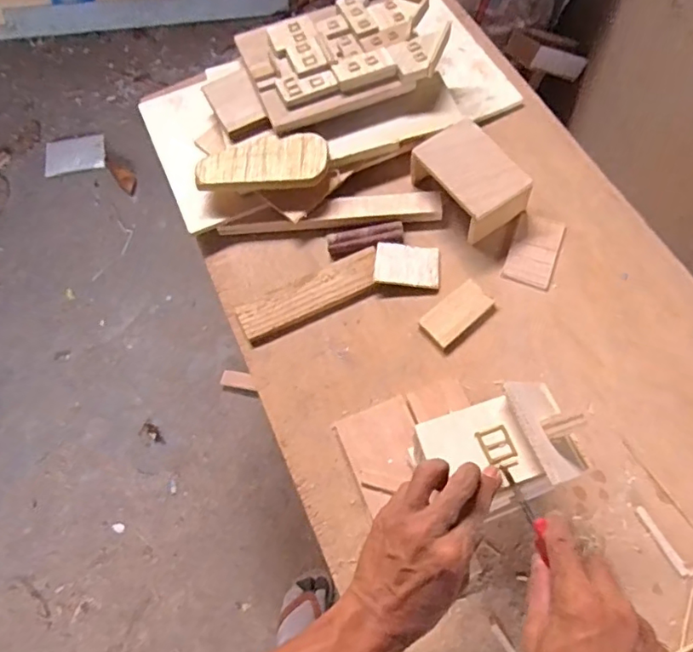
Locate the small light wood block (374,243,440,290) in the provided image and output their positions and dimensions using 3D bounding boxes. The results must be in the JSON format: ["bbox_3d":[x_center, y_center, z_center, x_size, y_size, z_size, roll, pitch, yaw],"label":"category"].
[{"bbox_3d":[0.076,-0.077,0.700,0.079,0.005,0.060,5,65,7],"label":"small light wood block"}]

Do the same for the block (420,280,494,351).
[{"bbox_3d":[0.131,-0.015,0.665,0.086,0.010,0.045,-39,68,-14],"label":"block"}]

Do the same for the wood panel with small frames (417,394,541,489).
[{"bbox_3d":[0.107,0.100,0.462,0.081,0.012,0.070,-18,64,-4],"label":"wood panel with small frames"}]

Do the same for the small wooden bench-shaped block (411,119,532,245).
[{"bbox_3d":[0.157,-0.188,0.714,0.092,0.056,0.135,-34,67,-9],"label":"small wooden bench-shaped block"}]

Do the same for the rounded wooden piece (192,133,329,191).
[{"bbox_3d":[-0.108,-0.214,0.726,0.165,0.023,0.072,-4,64,2],"label":"rounded wooden piece"}]

